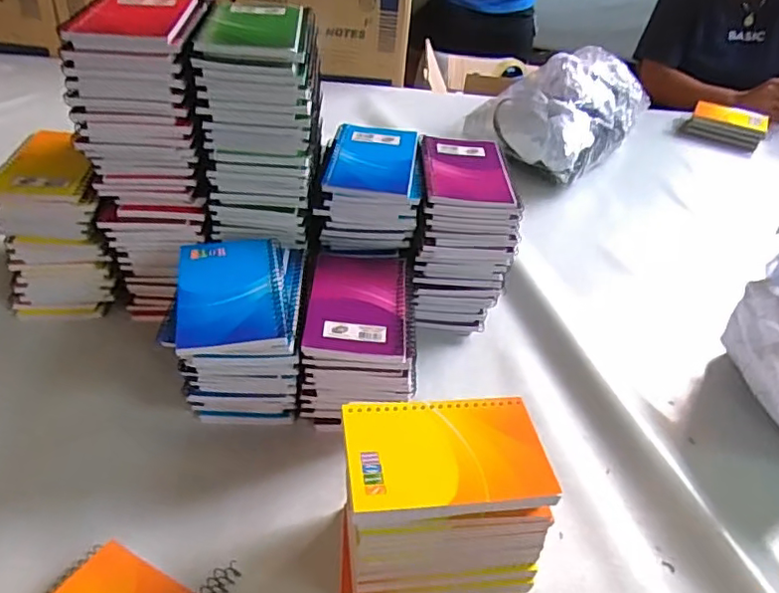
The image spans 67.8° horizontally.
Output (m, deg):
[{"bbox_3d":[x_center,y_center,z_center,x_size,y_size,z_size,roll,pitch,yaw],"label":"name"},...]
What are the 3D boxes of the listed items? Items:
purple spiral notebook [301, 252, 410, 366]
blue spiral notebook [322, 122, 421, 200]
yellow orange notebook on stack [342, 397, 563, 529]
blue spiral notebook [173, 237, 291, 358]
[{"bbox_3d":[-0.026,0.007,0.501,0.082,0.013,0.133,5,38,-3],"label":"purple spiral notebook"},{"bbox_3d":[-0.013,-0.136,0.576,0.089,0.014,0.129,7,38,0],"label":"blue spiral notebook"},{"bbox_3d":[0.036,0.101,0.378,0.127,0.011,0.083,-1,39,-10],"label":"yellow orange notebook on stack"},{"bbox_3d":[-0.129,-0.004,0.478,0.083,0.011,0.129,-4,39,-13],"label":"blue spiral notebook"}]

